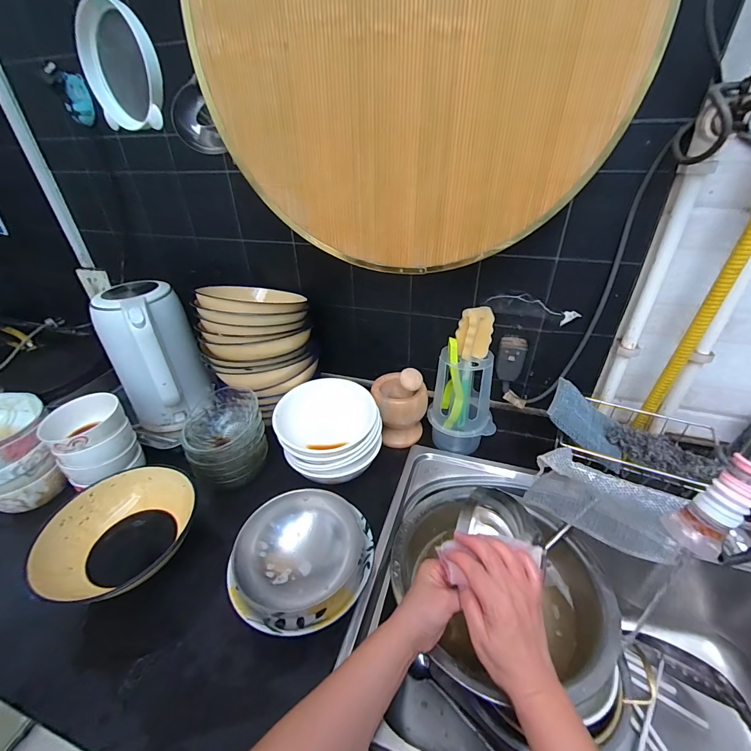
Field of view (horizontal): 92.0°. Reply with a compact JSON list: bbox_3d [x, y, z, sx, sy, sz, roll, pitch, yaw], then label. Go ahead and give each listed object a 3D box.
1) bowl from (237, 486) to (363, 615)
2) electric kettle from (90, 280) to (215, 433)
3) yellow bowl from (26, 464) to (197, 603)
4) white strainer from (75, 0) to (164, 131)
[{"bbox_3d":[-0.092,0.225,0.466,0.142,0.061,0.140,-1,34,1],"label":"bowl"},{"bbox_3d":[-0.399,-0.019,0.680,0.147,0.257,0.175,-27,41,-32],"label":"electric kettle"},{"bbox_3d":[-0.340,0.229,0.512,0.187,0.110,0.179,-1,34,1],"label":"yellow bowl"},{"bbox_3d":[-0.311,-0.405,0.417,0.119,0.197,0.043,24,42,33],"label":"white strainer"}]

